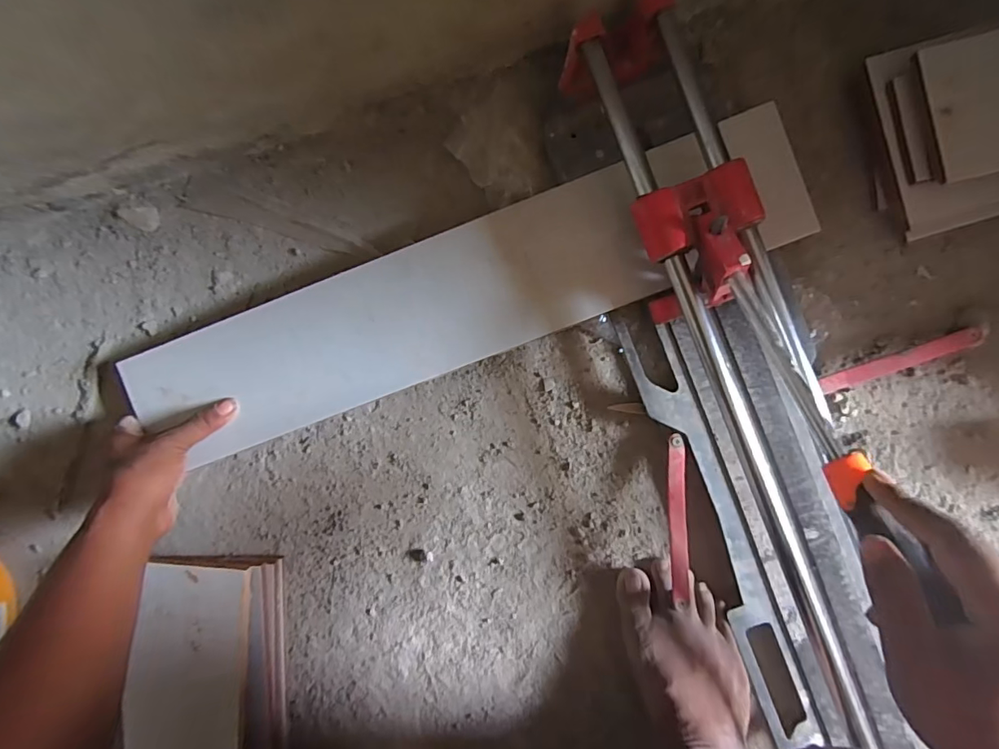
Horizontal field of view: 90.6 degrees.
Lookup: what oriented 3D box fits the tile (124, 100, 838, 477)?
[{"bbox_3d":[-0.038,-0.064,0.425,0.587,0.016,0.111,-20,90,4],"label":"tile"}]

